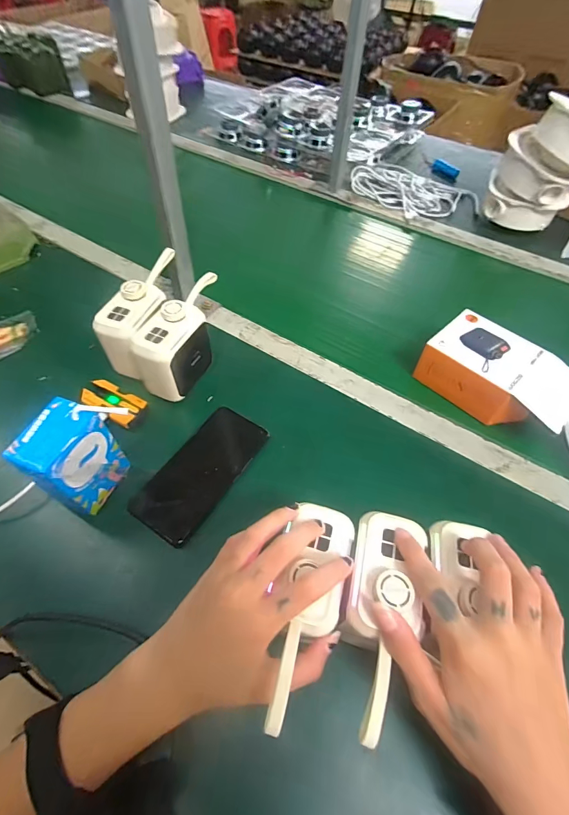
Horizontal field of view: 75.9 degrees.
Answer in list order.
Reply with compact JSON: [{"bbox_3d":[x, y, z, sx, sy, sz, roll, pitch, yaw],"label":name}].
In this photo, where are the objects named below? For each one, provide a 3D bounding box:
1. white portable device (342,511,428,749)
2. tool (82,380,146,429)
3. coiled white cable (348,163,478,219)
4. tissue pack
[{"bbox_3d":[0.070,0.137,0.248,0.052,0.022,0.138,13,53,7],"label":"white portable device"},{"bbox_3d":[-0.198,-0.006,0.425,0.074,0.015,0.038,26,58,15],"label":"tool"},{"bbox_3d":[0.268,-0.451,0.761,0.245,0.025,0.165,37,61,21],"label":"coiled white cable"},{"bbox_3d":[-0.195,0.053,0.342,0.043,0.107,0.073,19,56,10],"label":"tissue pack"}]

